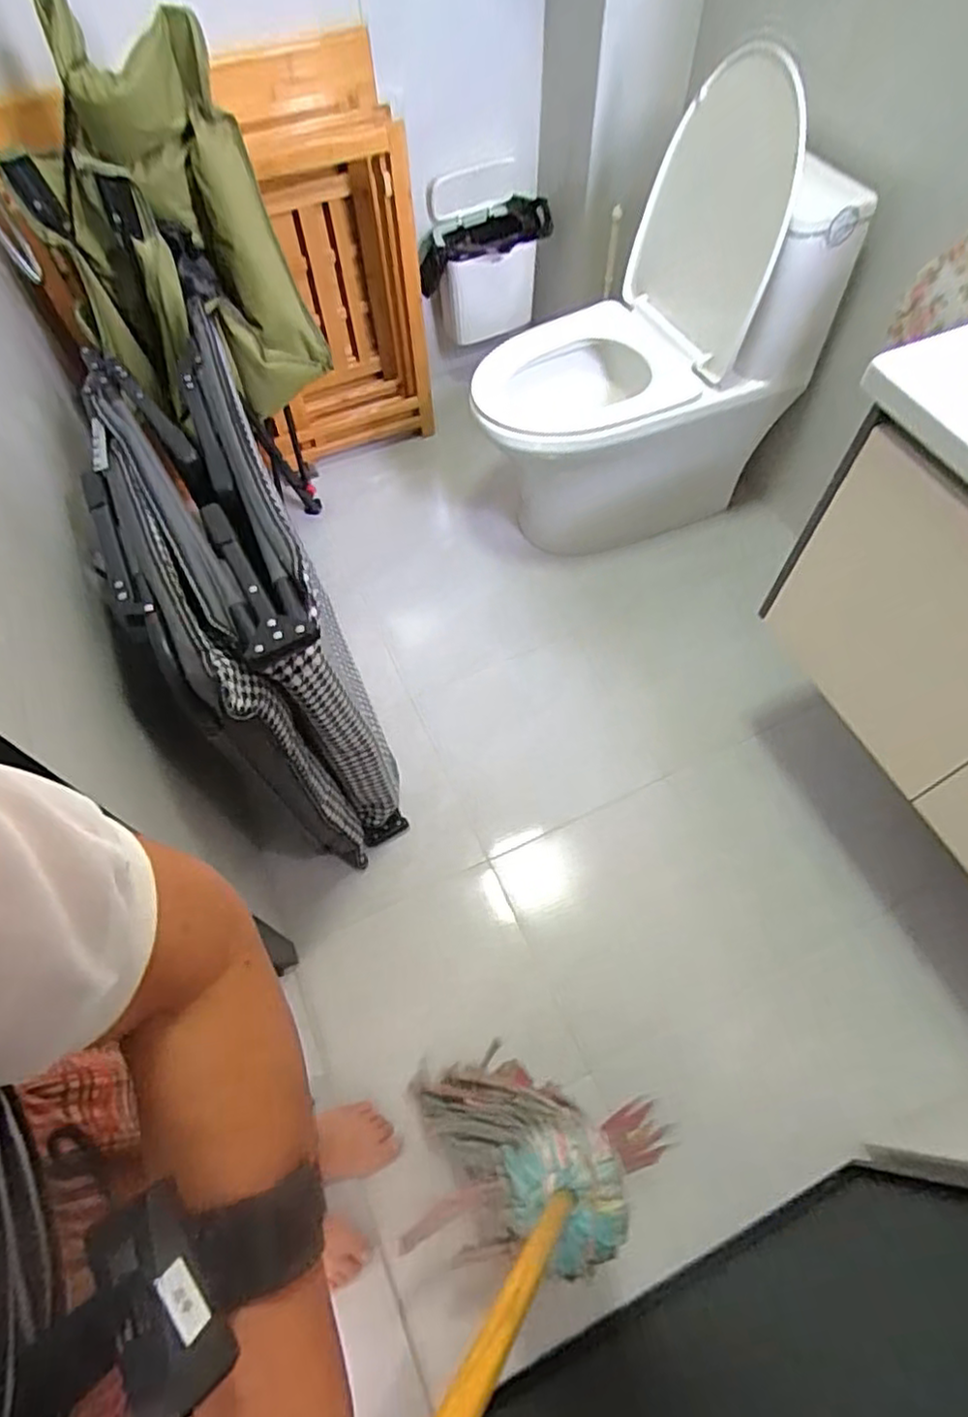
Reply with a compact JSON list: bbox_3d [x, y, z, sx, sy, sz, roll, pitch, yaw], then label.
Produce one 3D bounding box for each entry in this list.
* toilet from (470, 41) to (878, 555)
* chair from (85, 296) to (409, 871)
[{"bbox_3d":[0.293,-0.708,1.412,0.632,0.721,0.436,-29,66,-14],"label":"toilet"},{"bbox_3d":[-0.400,-0.170,1.190,0.259,0.643,0.759,-23,64,-11],"label":"chair"}]

